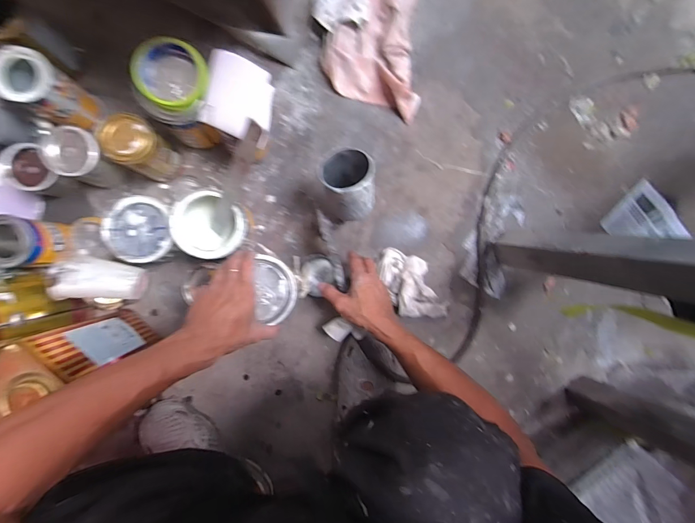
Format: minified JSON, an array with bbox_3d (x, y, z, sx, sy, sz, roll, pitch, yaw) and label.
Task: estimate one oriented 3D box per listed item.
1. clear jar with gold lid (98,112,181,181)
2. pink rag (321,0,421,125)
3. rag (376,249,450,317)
[{"bbox_3d":[-0.326,-0.178,0.544,0.072,0.136,0.067,37,86,-6],"label":"clear jar with gold lid"},{"bbox_3d":[0.046,-0.463,0.616,0.196,0.058,0.366,3,89,-7],"label":"pink rag"},{"bbox_3d":[0.123,0.046,0.646,0.096,0.046,0.165,-29,93,-6],"label":"rag"}]

